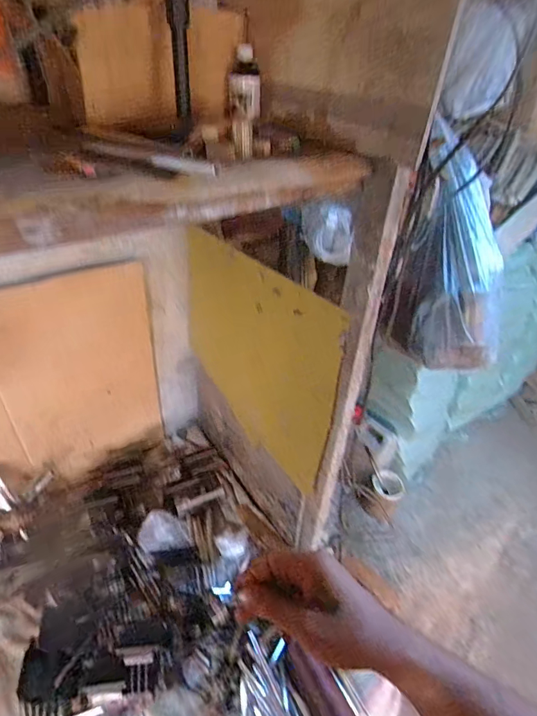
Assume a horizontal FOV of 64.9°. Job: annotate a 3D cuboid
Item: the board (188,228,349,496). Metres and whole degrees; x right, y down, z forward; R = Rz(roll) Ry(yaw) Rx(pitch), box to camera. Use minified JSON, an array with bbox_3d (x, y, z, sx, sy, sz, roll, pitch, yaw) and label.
[{"bbox_3d":[-0.038,-0.004,0.849,0.012,0.394,0.453,-20,42,-37],"label":"board"}]

